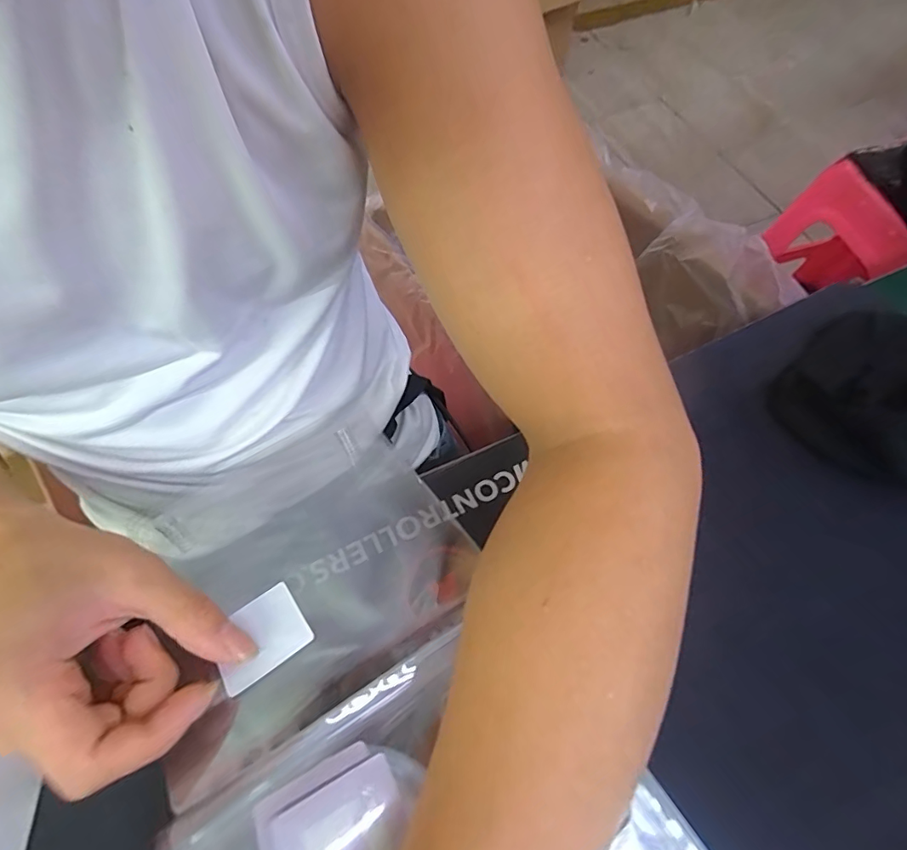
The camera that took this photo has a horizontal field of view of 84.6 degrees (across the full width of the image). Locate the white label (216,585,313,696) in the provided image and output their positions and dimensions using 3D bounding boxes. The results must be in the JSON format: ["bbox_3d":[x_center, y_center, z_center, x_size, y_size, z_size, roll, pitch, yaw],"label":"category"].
[{"bbox_3d":[-0.091,0.098,0.233,0.040,0.004,0.037,-31,49,-24],"label":"white label"}]

